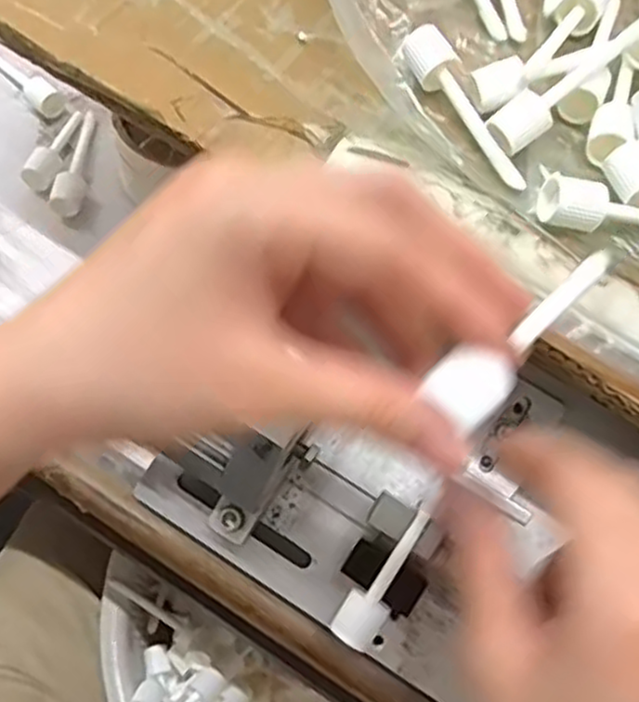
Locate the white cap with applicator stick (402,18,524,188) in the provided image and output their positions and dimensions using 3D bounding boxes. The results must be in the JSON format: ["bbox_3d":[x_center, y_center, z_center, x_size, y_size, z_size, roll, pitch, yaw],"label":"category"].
[{"bbox_3d":[0.062,-0.102,0.300,0.015,0.016,0.080,-29,70,-16],"label":"white cap with applicator stick"}]

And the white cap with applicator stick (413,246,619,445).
[{"bbox_3d":[0.058,-0.008,0.202,0.017,0.013,0.084,41,56,14],"label":"white cap with applicator stick"}]

